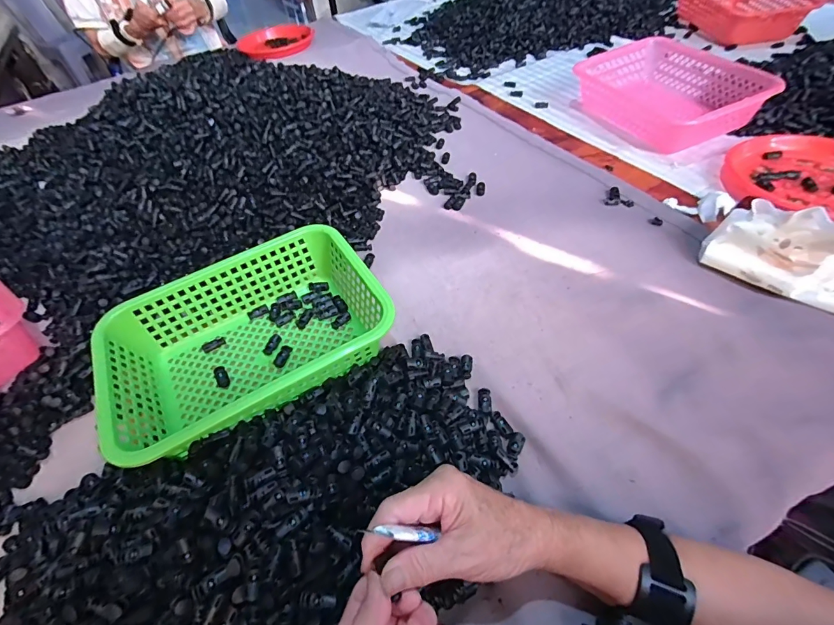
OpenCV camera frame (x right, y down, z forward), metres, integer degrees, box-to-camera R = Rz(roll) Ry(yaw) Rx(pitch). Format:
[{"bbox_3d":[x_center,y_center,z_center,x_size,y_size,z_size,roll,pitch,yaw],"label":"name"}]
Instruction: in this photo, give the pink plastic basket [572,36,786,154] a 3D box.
[{"bbox_3d":[0.466,-0.413,0.775,0.240,0.079,0.321,-20,49,-11],"label":"pink plastic basket"}]

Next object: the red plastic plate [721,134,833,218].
[{"bbox_3d":[0.610,-0.213,0.621,0.234,0.034,0.234,24,55,25],"label":"red plastic plate"}]

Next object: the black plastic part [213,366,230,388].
[{"bbox_3d":[-0.231,0.075,0.484,0.014,0.008,0.034,-31,52,-20],"label":"black plastic part"}]

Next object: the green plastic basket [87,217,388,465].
[{"bbox_3d":[-0.192,0.027,0.472,0.291,0.077,0.206,-28,51,-18],"label":"green plastic basket"}]

